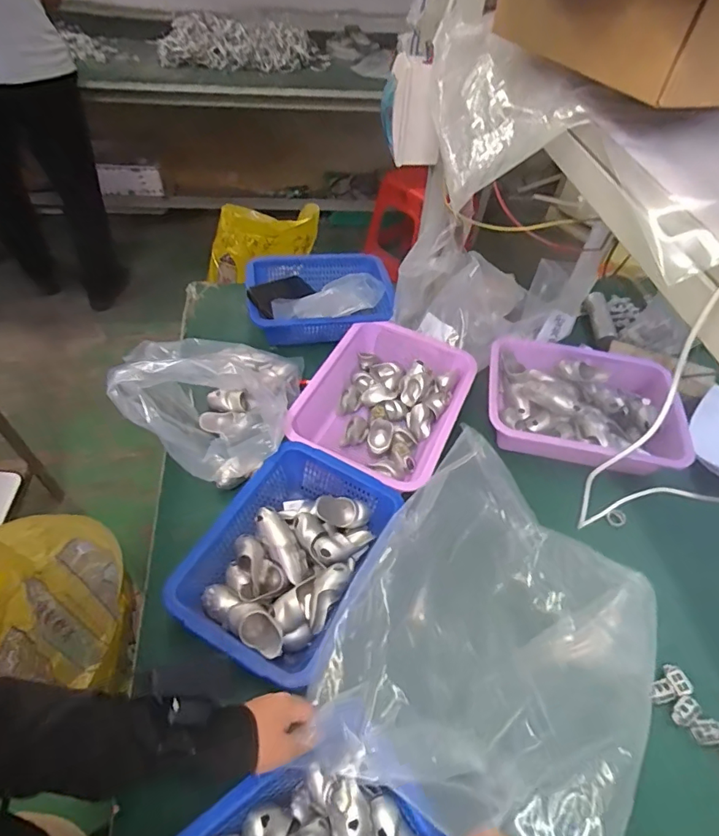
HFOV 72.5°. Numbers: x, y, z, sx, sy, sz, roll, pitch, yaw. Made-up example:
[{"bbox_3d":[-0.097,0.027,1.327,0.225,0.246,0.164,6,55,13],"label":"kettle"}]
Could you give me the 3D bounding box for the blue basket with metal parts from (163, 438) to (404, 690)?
[{"bbox_3d":[-0.079,0.165,0.606,0.183,0.083,0.276,24,53,15],"label":"blue basket with metal parts"}]

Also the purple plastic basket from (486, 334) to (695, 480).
[{"bbox_3d":[0.369,-0.010,0.807,0.302,0.074,0.245,8,50,2],"label":"purple plastic basket"}]

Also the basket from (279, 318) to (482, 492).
[{"bbox_3d":[0.045,-0.023,0.787,0.219,0.086,0.301,22,52,13],"label":"basket"}]

